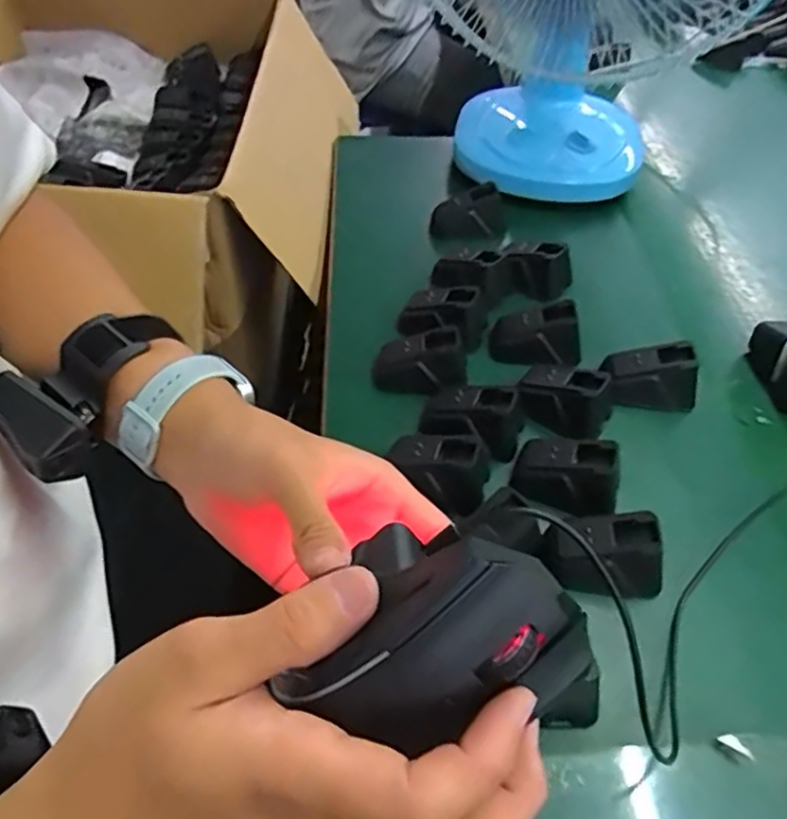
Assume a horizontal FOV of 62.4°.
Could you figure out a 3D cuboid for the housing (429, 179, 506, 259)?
[{"bbox_3d":[0.073,-0.182,0.629,0.074,0.046,0.064,8,49,4],"label":"housing"}]

